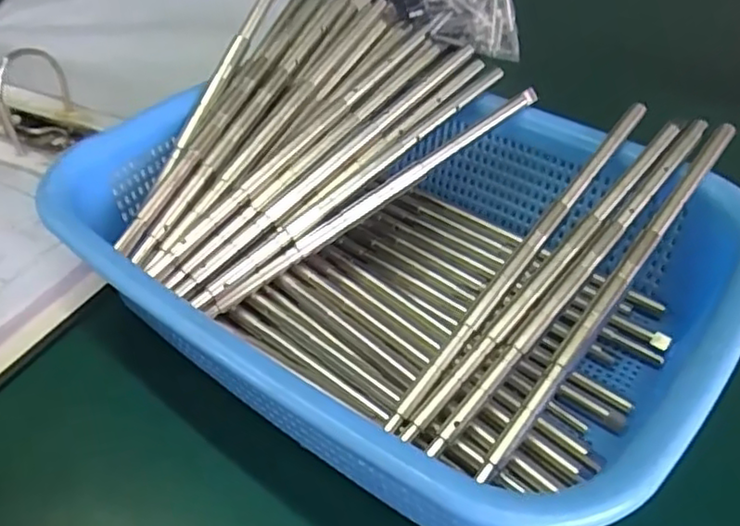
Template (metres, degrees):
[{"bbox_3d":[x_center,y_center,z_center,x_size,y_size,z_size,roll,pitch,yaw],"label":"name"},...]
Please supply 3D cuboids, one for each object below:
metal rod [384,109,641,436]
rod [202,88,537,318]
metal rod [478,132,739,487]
[{"bbox_3d":[0.067,-0.006,0.282,0.007,0.006,0.191,31,68,29],"label":"metal rod"},{"bbox_3d":[0.004,-0.033,0.322,0.193,0.007,0.007,-35,51,-9],"label":"rod"},{"bbox_3d":[0.099,0.008,0.264,0.007,0.005,0.190,31,68,29],"label":"metal rod"}]

